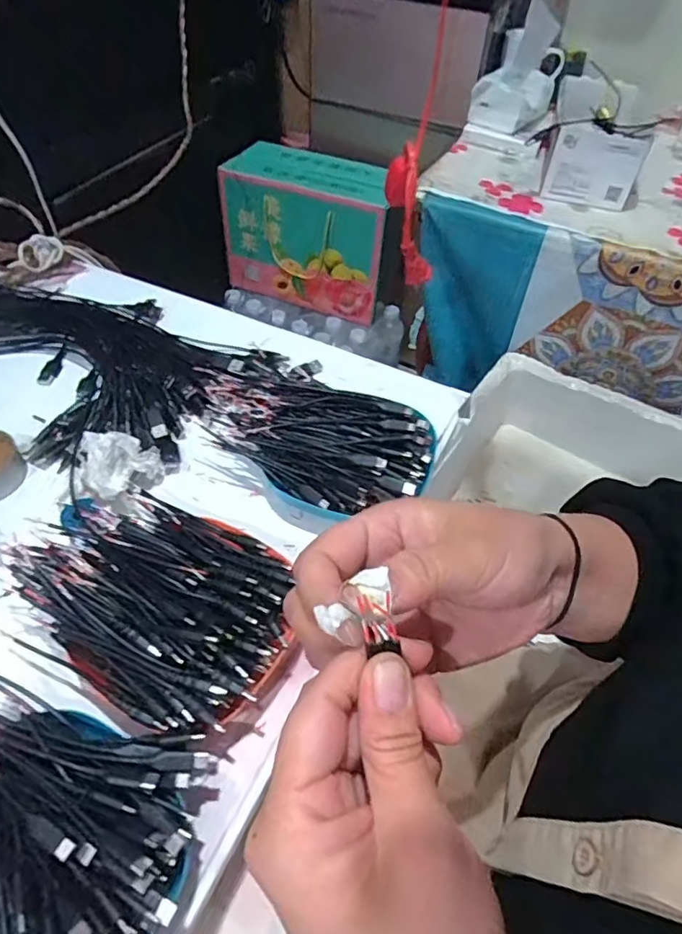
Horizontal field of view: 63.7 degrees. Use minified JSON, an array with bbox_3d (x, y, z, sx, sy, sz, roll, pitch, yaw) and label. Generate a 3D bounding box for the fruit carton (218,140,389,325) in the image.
[{"bbox_3d":[-0.061,-0.458,1.088,0.326,0.241,0.143,20,52,12],"label":"fruit carton"}]

